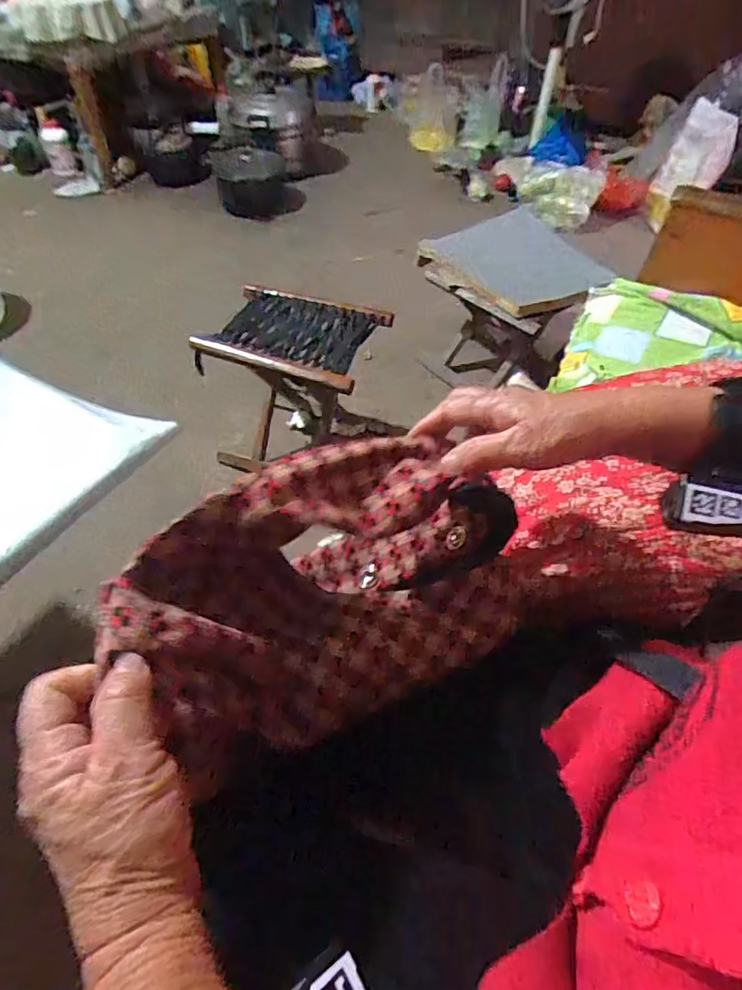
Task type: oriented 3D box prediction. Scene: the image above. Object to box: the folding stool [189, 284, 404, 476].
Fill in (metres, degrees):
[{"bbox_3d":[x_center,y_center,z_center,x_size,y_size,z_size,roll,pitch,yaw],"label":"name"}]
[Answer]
[{"bbox_3d":[-0.136,-0.200,1.100,0.311,0.312,0.239,13,50,8],"label":"folding stool"}]

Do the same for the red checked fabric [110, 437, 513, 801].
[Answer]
[{"bbox_3d":[-0.029,0.062,0.366,0.243,0.130,0.127,-19,53,-19],"label":"red checked fabric"}]

